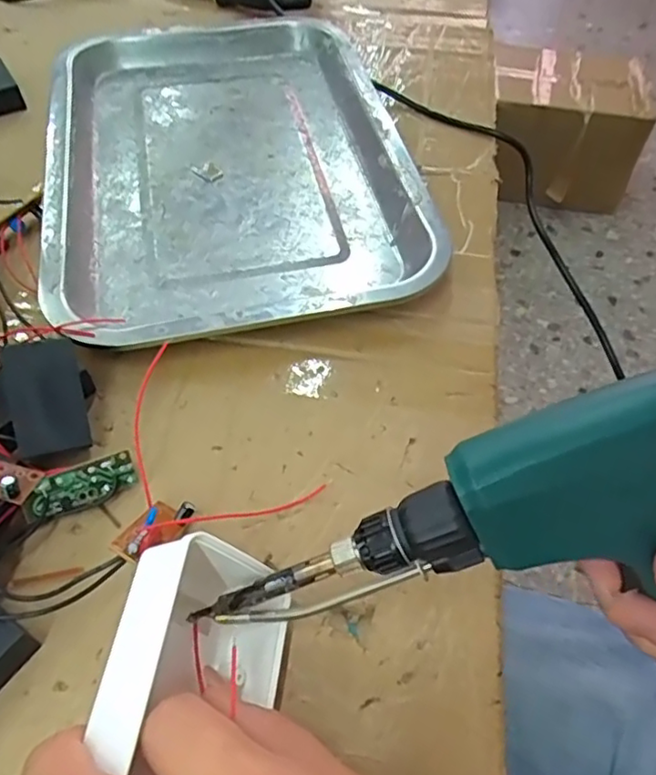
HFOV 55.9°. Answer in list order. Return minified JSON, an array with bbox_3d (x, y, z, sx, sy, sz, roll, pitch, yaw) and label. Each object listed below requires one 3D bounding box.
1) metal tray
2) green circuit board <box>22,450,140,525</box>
[{"bbox_3d":[-0.063,-0.145,0.385,0.206,0.021,0.298,-10,55,-7],"label":"metal tray"},{"bbox_3d":[-0.101,0.041,0.254,0.044,0.019,0.004,-18,12,-23],"label":"green circuit board"}]

